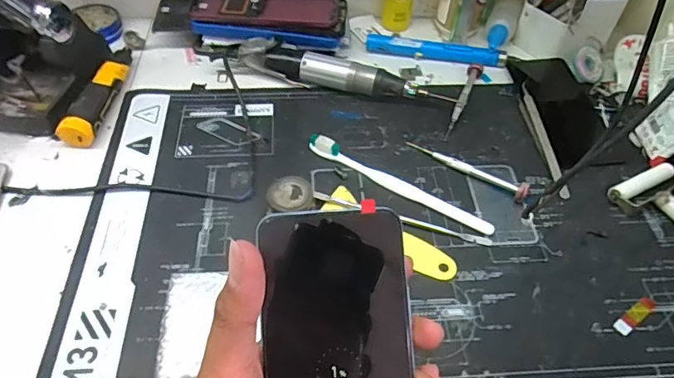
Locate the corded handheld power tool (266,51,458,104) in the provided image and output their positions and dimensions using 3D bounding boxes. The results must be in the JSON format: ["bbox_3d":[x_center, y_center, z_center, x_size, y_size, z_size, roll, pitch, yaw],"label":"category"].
[{"bbox_3d":[0.022,-0.115,0.536,0.195,0.031,0.029,15,52,11],"label":"corded handheld power tool"}]

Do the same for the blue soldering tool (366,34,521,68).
[{"bbox_3d":[0.121,-0.162,0.587,0.170,0.020,0.020,11,51,7],"label":"blue soldering tool"}]

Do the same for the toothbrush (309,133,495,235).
[{"bbox_3d":[0.057,-0.008,0.457,0.182,0.017,0.019,25,54,18],"label":"toothbrush"}]

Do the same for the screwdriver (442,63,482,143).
[{"bbox_3d":[0.137,-0.096,0.537,0.016,0.009,0.126,18,52,13],"label":"screwdriver"}]

